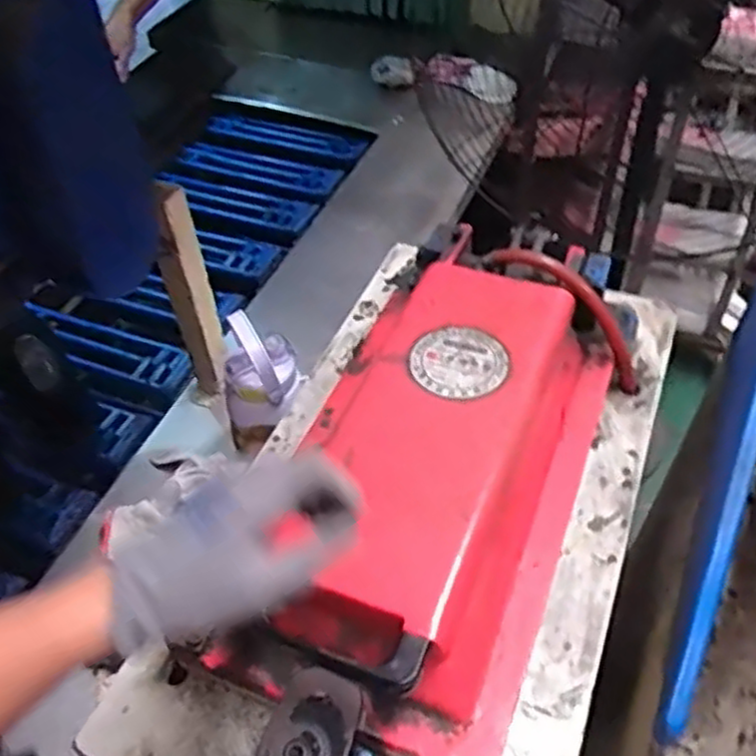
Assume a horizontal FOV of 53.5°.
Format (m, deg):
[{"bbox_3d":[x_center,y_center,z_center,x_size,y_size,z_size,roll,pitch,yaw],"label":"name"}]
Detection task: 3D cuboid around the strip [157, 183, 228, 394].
[{"bbox_3d":[-0.238,-0.102,0.962,0.049,0.316,0.035,-20,50,-14],"label":"strip"}]

